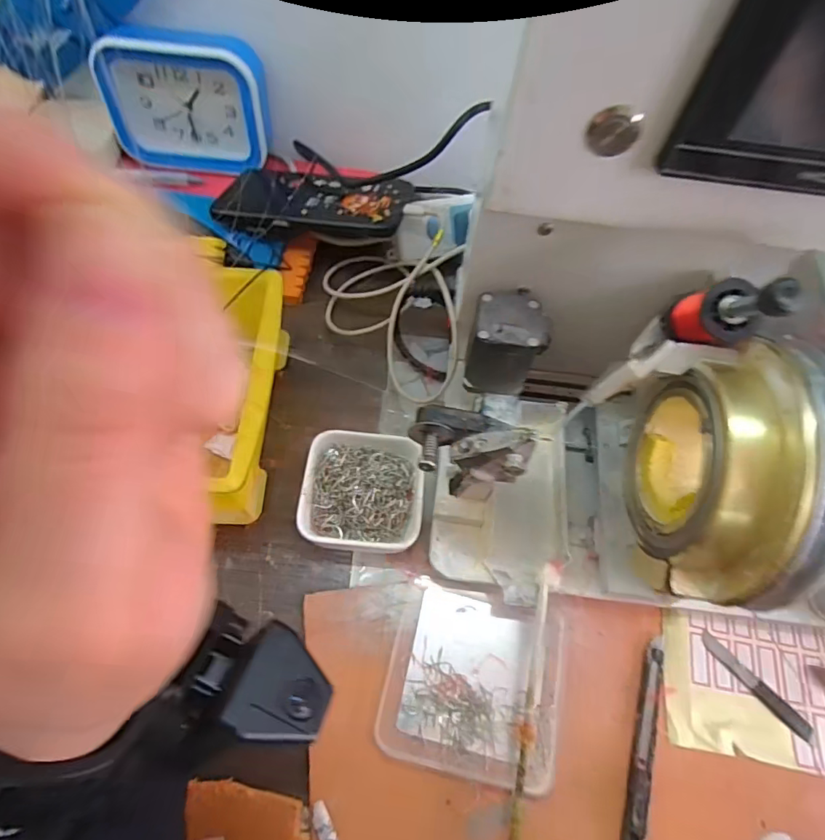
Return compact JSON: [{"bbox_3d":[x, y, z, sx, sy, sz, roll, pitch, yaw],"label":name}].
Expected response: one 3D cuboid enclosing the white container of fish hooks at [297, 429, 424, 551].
[{"bbox_3d":[-0.034,0.049,0.365,0.081,0.032,0.084,5,61,-1],"label":"white container of fish hooks"}]

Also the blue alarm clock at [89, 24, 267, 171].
[{"bbox_3d":[-0.205,-0.289,0.470,0.143,0.102,0.051,2,61,-2],"label":"blue alarm clock"}]

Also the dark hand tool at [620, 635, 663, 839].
[{"bbox_3d":[0.137,0.196,0.303,0.012,0.006,0.133,20,62,7],"label":"dark hand tool"}]

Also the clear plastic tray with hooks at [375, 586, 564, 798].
[{"bbox_3d":[0.040,0.157,0.313,0.105,0.019,0.102,13,61,4],"label":"clear plastic tray with hooks"}]

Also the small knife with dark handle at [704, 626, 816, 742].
[{"bbox_3d":[0.220,0.169,0.328,0.010,0.004,0.078,-38,70,-21],"label":"small knife with dark handle"}]

